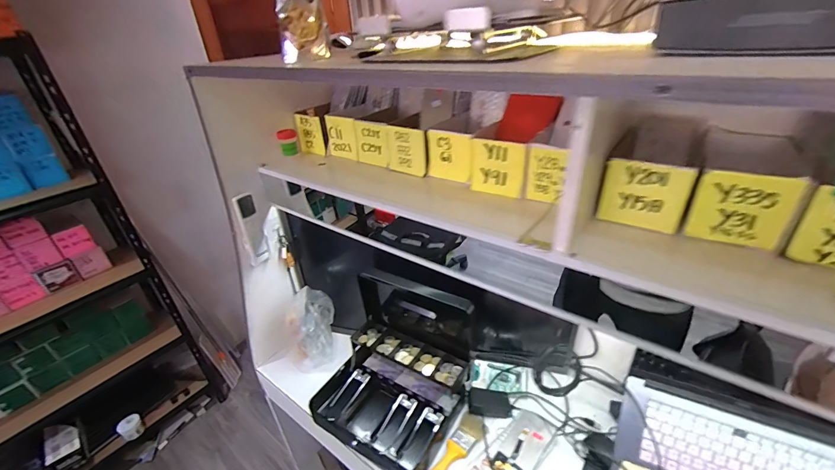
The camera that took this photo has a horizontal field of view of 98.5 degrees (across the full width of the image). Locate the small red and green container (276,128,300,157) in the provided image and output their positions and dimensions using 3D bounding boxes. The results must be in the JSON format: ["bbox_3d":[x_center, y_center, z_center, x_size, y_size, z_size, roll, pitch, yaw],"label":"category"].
[{"bbox_3d":[-0.305,-0.219,0.848,0.042,0.053,0.051,-15,32,-18],"label":"small red and green container"}]

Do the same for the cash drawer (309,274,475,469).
[{"bbox_3d":[-0.050,0.281,0.849,0.314,0.266,0.357,15,35,30],"label":"cash drawer"}]

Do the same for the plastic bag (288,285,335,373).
[{"bbox_3d":[-0.283,0.250,0.977,0.103,0.193,0.119,-7,30,-5],"label":"plastic bag"}]

